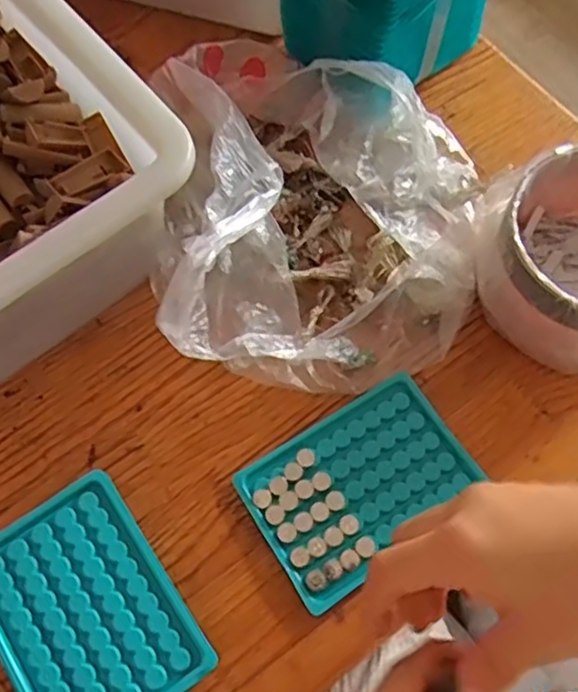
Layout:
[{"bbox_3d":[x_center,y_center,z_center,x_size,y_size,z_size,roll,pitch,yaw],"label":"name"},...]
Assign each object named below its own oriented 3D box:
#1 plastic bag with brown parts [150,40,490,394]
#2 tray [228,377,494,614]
[{"bbox_3d":[0.016,-0.095,0.440,0.220,0.098,0.234,6,67,2],"label":"plastic bag with brown parts"},{"bbox_3d":[0.044,0.084,0.414,0.132,0.007,0.092,-32,71,-13],"label":"tray"}]

